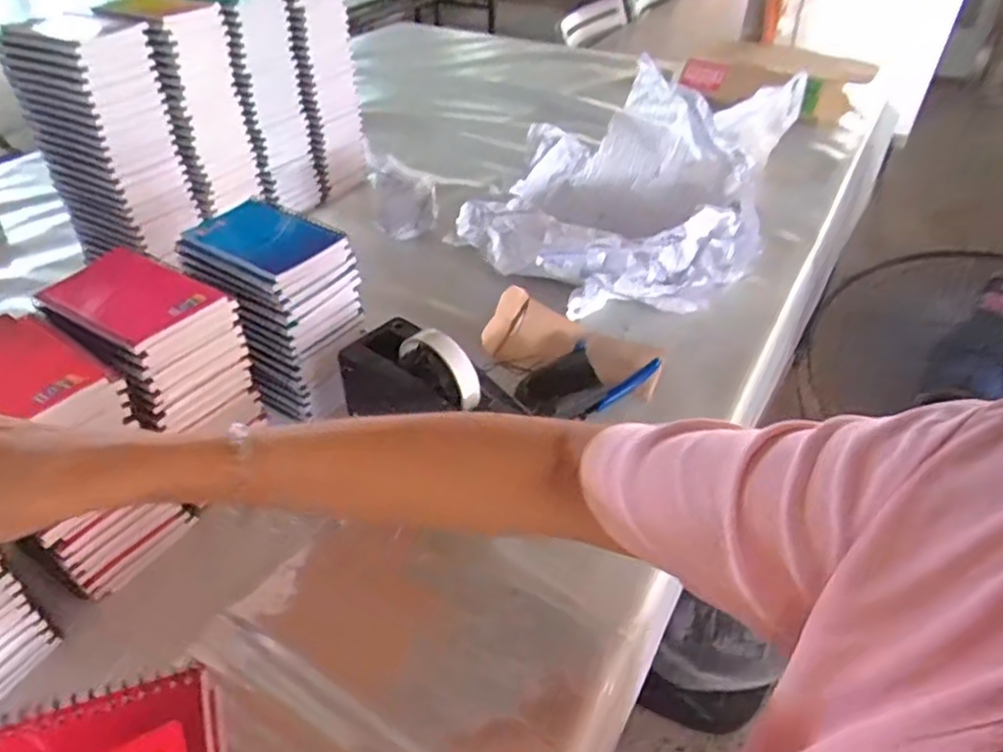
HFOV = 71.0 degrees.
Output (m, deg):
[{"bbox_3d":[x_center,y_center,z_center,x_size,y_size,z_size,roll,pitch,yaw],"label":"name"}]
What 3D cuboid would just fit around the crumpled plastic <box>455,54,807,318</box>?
[{"bbox_3d":[0.138,-0.202,0.818,0.307,0.171,0.234,17,43,19],"label":"crumpled plastic"}]

